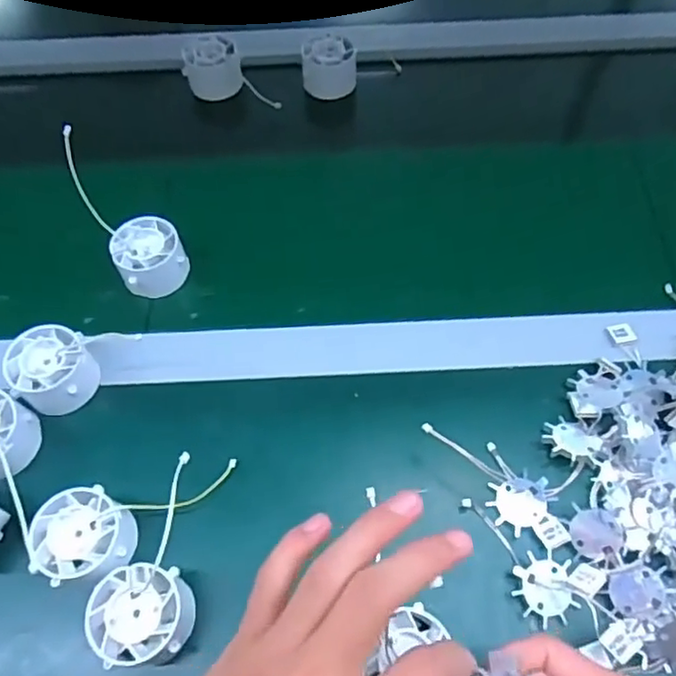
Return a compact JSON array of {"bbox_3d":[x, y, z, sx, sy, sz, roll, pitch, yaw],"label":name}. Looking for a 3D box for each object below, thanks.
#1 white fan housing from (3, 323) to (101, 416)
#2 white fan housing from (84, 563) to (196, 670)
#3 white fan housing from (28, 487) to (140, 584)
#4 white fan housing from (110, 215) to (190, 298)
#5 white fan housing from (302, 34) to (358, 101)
[{"bbox_3d":[-0.192,0.022,0.412,0.049,0.040,0.047,7,60,5],"label":"white fan housing"},{"bbox_3d":[-0.108,0.153,0.337,0.049,0.034,0.048,1,60,2],"label":"white fan housing"},{"bbox_3d":[-0.148,0.115,0.358,0.048,0.030,0.048,-12,60,-6],"label":"white fan housing"},{"bbox_3d":[-0.142,-0.062,0.462,0.047,0.032,0.051,0,60,1],"label":"white fan housing"},{"bbox_3d":[-0.008,-0.254,0.570,0.049,0.037,0.042,-5,60,-2],"label":"white fan housing"}]

